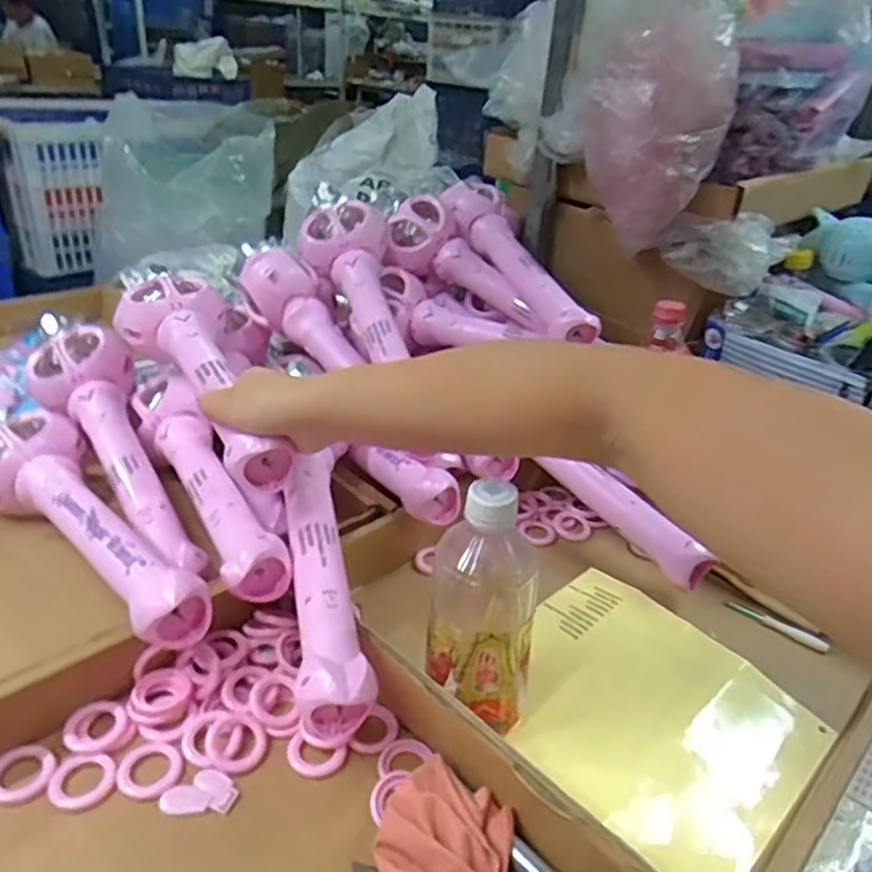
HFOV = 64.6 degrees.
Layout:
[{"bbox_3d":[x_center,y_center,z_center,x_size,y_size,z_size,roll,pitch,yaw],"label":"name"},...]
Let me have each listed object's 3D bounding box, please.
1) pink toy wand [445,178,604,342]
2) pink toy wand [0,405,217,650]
[{"bbox_3d":[0.088,-0.215,0.792,0.060,0.082,0.324,-6,32,-21],"label":"pink toy wand"},{"bbox_3d":[-0.294,0.077,0.557,0.096,0.079,0.339,-19,38,-37],"label":"pink toy wand"}]

